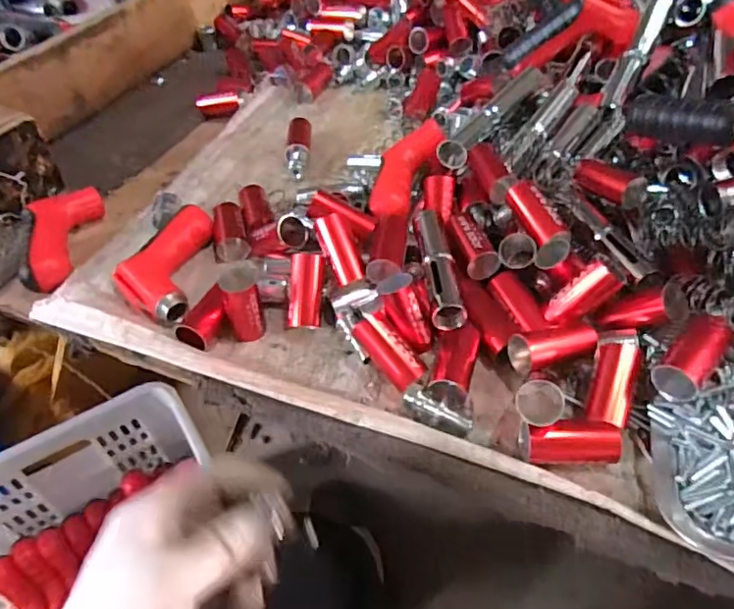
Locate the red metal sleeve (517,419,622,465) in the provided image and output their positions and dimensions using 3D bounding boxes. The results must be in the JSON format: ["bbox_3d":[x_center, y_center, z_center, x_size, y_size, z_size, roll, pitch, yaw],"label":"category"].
[{"bbox_3d":[0.139,0.096,0.382,0.060,0.033,0.034,4,48,6],"label":"red metal sleeve"}]

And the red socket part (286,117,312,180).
[{"bbox_3d":[-0.081,-0.186,0.655,0.028,0.024,0.102,-2,47,1],"label":"red socket part"}]

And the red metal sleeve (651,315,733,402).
[{"bbox_3d":[0.225,0.035,0.383,0.028,0.025,0.066,33,73,28],"label":"red metal sleeve"}]

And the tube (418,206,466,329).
[{"bbox_3d":[0.061,-0.033,0.472,0.025,0.030,0.133,-4,47,-1],"label":"tube"}]

